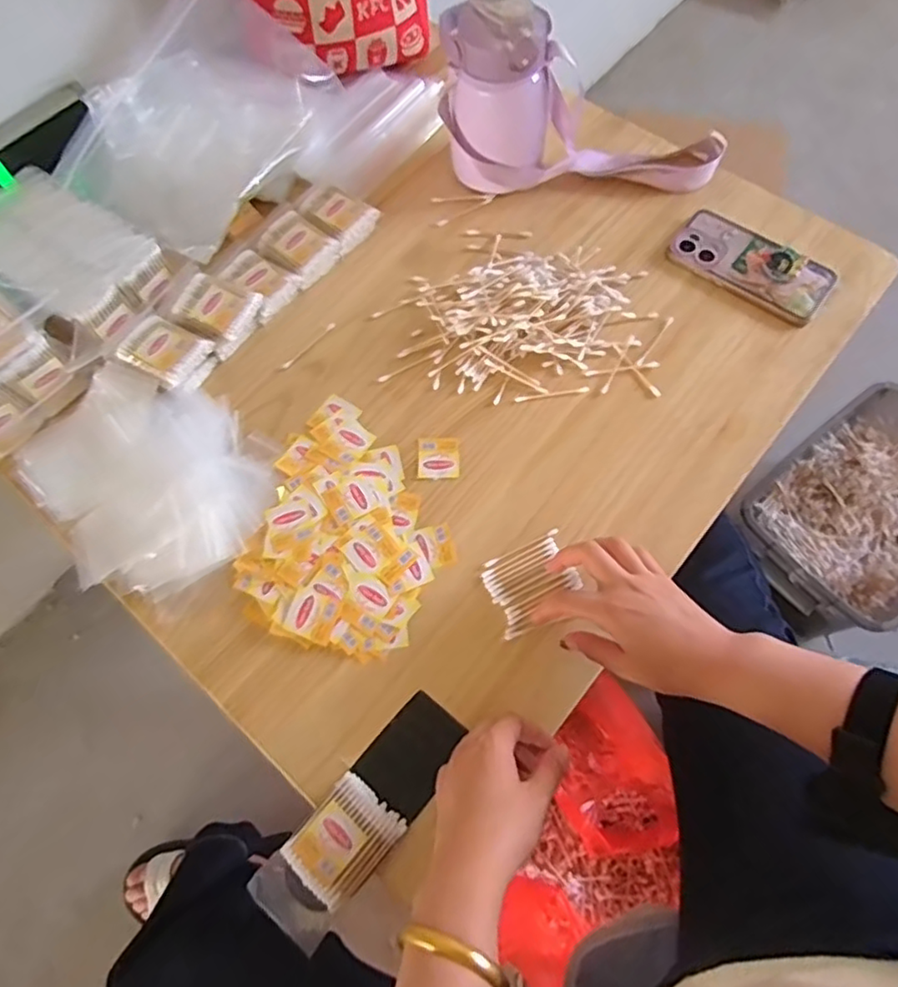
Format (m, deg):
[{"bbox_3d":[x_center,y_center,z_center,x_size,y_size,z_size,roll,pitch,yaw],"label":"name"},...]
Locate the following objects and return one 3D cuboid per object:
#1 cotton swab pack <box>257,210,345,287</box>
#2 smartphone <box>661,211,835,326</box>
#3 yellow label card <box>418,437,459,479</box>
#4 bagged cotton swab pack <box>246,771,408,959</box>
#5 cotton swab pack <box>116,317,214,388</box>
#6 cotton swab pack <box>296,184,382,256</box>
[{"bbox_3d":[-0.164,-0.263,0.669,0.082,0.036,0.060,39,75,16],"label":"cotton swab pack"},{"bbox_3d":[0.310,-0.238,0.639,0.158,0.017,0.077,40,75,16],"label":"smartphone"},{"bbox_3d":[-0.010,-0.035,0.588,0.038,0.004,0.042,0,69,3],"label":"yellow label card"},{"bbox_3d":[-0.089,0.270,0.460,0.063,0.020,0.106,37,75,15],"label":"bagged cotton swab pack"},{"bbox_3d":[-0.275,-0.139,0.598,0.076,0.015,0.054,24,70,12],"label":"cotton swab pack"},{"bbox_3d":[-0.121,-0.303,0.682,0.070,0.032,0.062,39,75,16],"label":"cotton swab pack"}]

